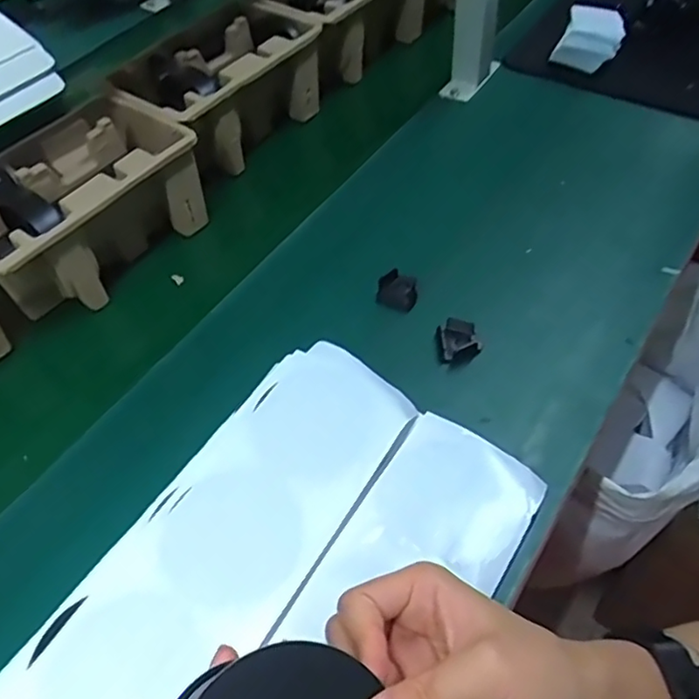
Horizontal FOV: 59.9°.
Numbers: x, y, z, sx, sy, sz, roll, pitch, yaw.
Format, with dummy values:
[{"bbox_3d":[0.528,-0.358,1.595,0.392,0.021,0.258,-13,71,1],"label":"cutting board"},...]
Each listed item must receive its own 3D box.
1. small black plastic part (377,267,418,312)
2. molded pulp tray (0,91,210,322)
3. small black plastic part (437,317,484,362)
[{"bbox_3d":[0.044,-0.055,0.565,0.036,0.016,0.037,0,52,5],"label":"small black plastic part"},{"bbox_3d":[-0.261,-0.130,0.598,0.152,0.108,0.231,23,57,20],"label":"molded pulp tray"},{"bbox_3d":[0.095,-0.007,0.525,0.033,0.021,0.036,-8,52,-2],"label":"small black plastic part"}]

